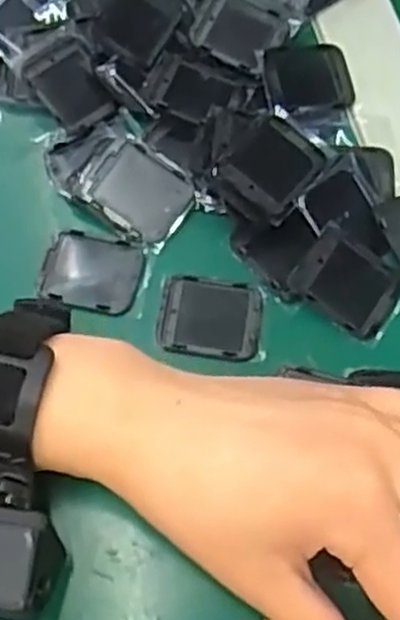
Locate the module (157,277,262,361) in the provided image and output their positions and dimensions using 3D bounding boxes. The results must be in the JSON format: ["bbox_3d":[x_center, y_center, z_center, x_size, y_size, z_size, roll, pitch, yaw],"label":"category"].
[{"bbox_3d":[0.004,0.003,0.307,0.039,0.004,0.033,7,66,0],"label":"module"}]

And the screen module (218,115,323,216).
[{"bbox_3d":[0.030,-0.060,0.313,0.032,0.004,0.039,38,67,6],"label":"screen module"}]

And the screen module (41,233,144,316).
[{"bbox_3d":[-0.045,-0.015,0.314,0.040,0.012,0.033,13,80,10],"label":"screen module"}]

